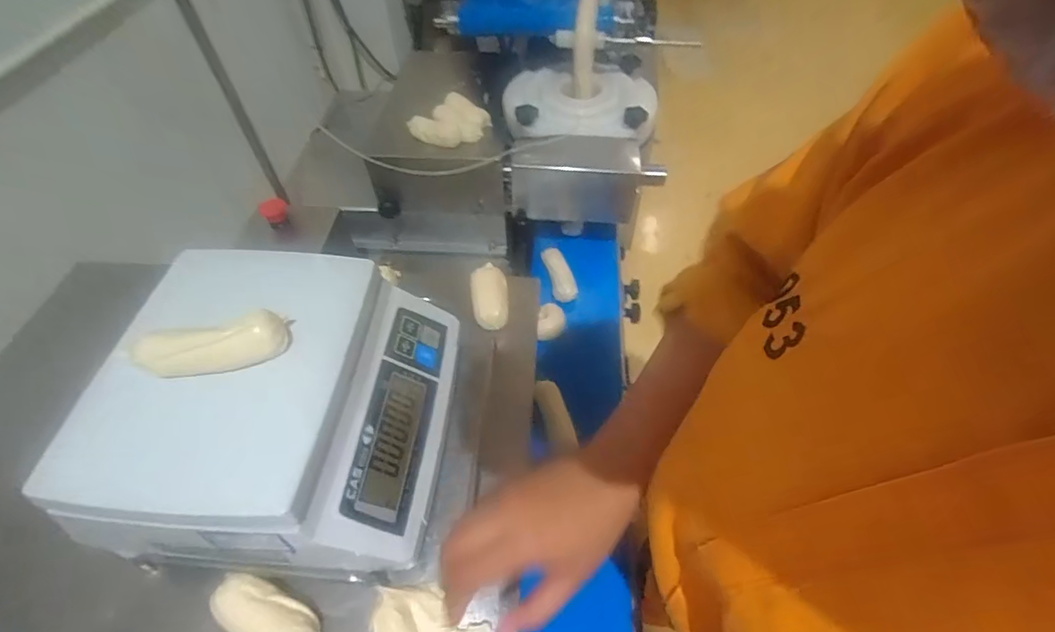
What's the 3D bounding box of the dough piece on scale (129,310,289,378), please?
[{"bbox_3d":[-0.236,0.022,0.374,0.097,0.033,0.028,-14,54,-8],"label":"dough piece on scale"}]

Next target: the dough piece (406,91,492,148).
[{"bbox_3d":[-0.125,-0.324,0.825,0.111,0.024,0.124,34,61,24],"label":"dough piece"}]

